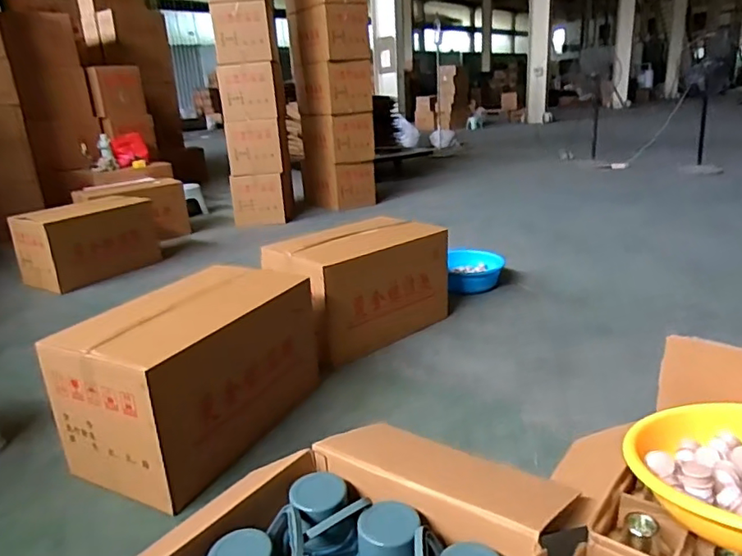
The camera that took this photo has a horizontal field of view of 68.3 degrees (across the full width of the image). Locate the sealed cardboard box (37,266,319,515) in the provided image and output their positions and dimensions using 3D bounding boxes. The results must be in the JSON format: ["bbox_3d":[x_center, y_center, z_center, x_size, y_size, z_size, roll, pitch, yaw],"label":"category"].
[{"bbox_3d":[-0.521,0.263,1.642,0.413,0.411,0.690,6,22,25],"label":"sealed cardboard box"}]

